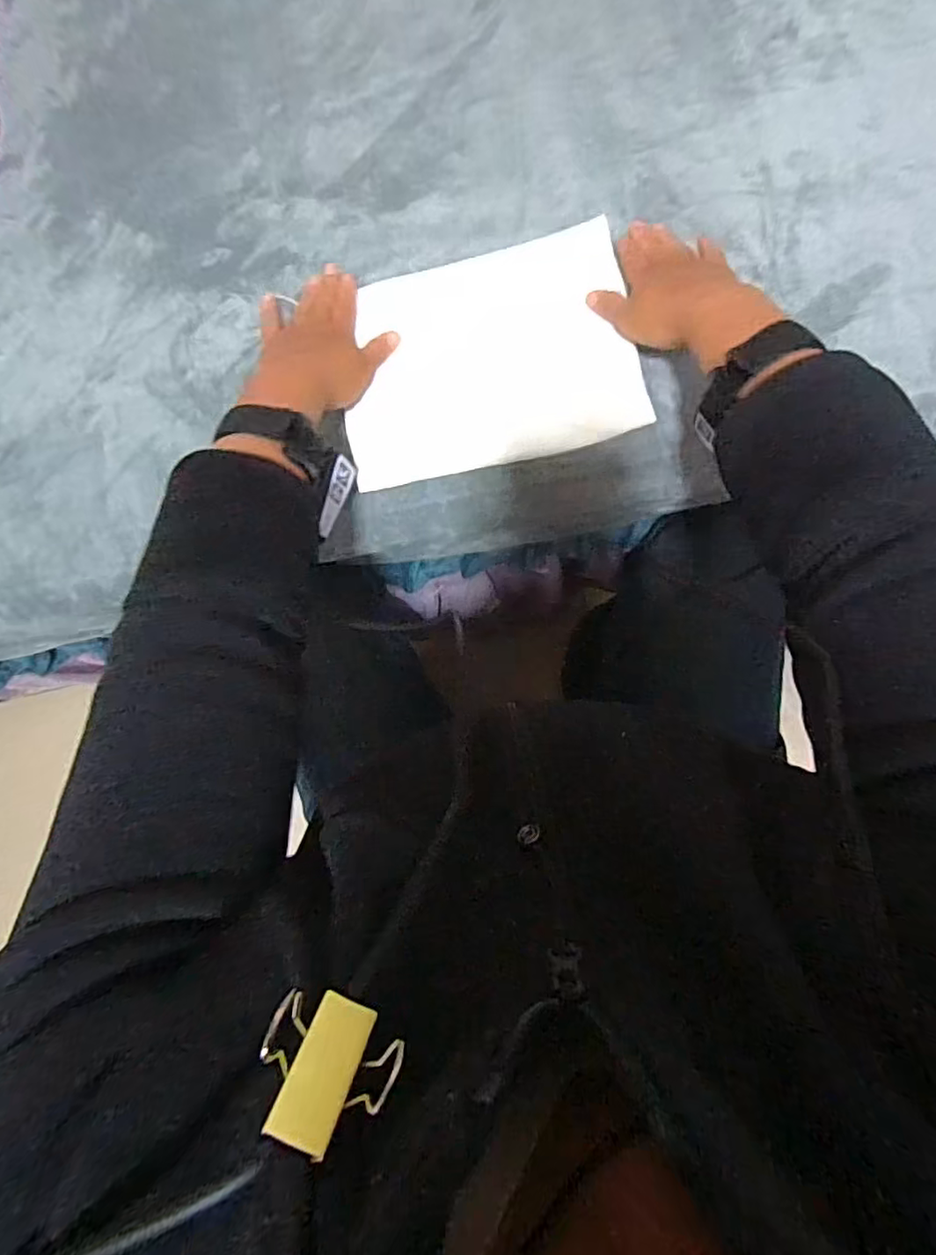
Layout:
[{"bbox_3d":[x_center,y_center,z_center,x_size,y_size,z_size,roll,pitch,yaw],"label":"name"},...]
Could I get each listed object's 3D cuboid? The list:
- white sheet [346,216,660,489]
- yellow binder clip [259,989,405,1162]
[{"bbox_3d":[0.012,-0.220,0.485,0.227,0.018,0.178,-12,82,6],"label":"white sheet"},{"bbox_3d":[-0.037,0.117,0.156,0.032,0.033,0.015,23,128,5],"label":"yellow binder clip"}]

